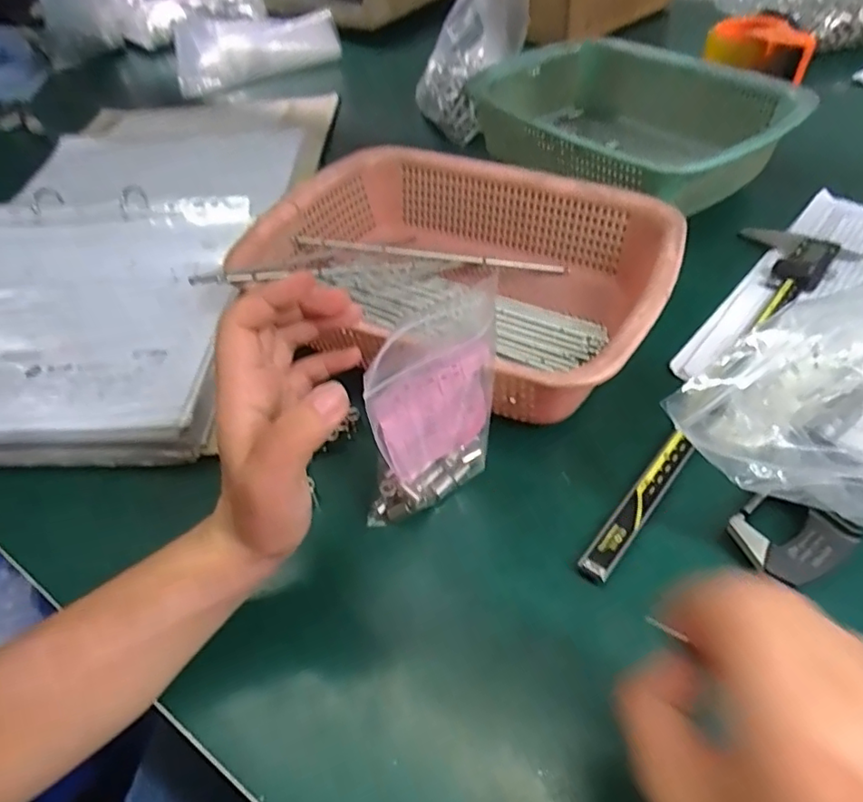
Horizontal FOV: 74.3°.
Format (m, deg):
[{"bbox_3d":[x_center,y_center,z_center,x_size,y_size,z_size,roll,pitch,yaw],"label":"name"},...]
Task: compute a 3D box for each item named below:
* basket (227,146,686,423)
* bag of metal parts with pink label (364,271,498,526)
[{"bbox_3d":[0.027,-0.094,0.444,0.293,0.096,0.213,25,55,24],"label":"basket"},{"bbox_3d":[-0.001,0.009,0.312,0.082,0.134,0.023,-31,54,-21],"label":"bag of metal parts with pink label"}]

